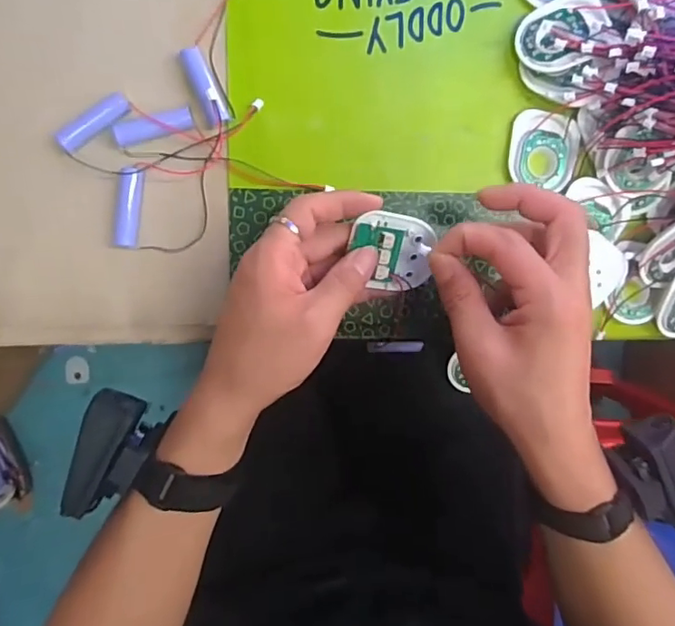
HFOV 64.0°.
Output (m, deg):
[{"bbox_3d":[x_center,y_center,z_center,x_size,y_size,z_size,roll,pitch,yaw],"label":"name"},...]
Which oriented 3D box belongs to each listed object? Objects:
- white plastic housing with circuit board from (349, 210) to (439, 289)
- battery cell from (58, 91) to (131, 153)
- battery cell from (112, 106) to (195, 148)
[{"bbox_3d":[0.033,-0.036,0.336,0.050,0.012,0.048,5,109,-11],"label":"white plastic housing with circuit board"},{"bbox_3d":[-0.153,-0.121,0.342,0.049,0.013,0.016,-39,97,-4],"label":"battery cell"},{"bbox_3d":[-0.116,-0.118,0.343,0.049,0.011,0.016,-18,95,-6],"label":"battery cell"}]

